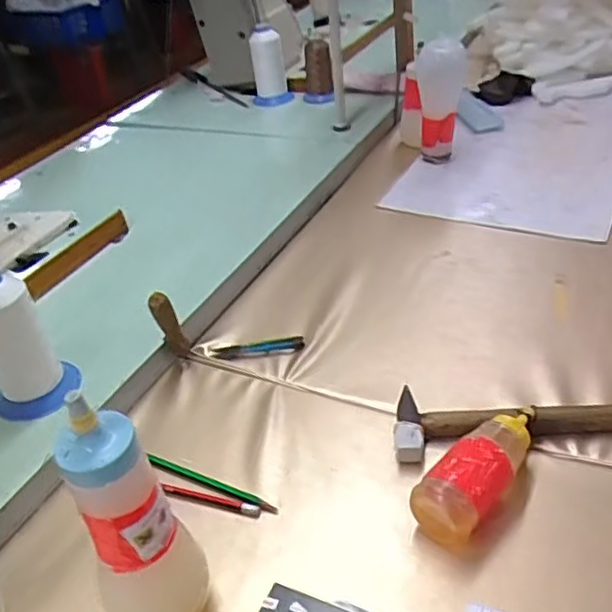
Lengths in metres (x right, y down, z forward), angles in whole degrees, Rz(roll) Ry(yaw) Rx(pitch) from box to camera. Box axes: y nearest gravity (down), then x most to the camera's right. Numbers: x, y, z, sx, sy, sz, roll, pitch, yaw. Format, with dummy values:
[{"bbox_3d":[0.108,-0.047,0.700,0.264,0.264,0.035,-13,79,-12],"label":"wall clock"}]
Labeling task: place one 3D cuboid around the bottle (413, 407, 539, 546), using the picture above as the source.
[{"bbox_3d":[0.144,0.127,0.520,0.050,0.052,0.141,26,47,36],"label":"bottle"}]

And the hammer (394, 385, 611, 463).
[{"bbox_3d":[0.205,0.096,0.569,0.254,0.031,0.072,-3,36,4],"label":"hammer"}]

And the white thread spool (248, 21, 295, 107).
[{"bbox_3d":[-0.066,-0.442,1.199,0.073,0.128,0.072,-3,36,4],"label":"white thread spool"}]

